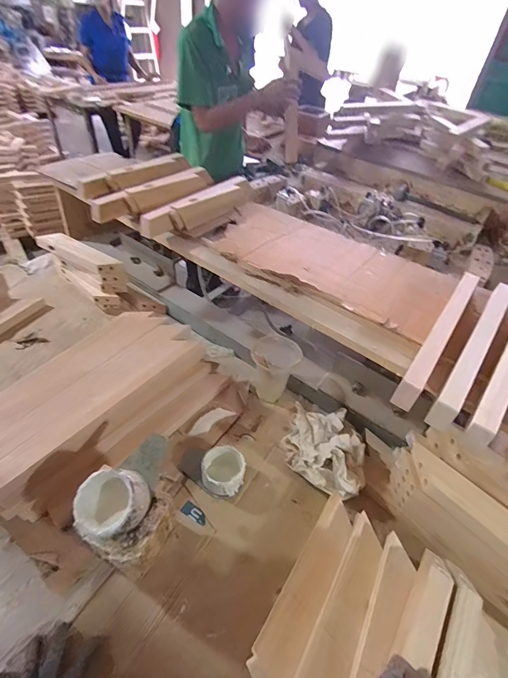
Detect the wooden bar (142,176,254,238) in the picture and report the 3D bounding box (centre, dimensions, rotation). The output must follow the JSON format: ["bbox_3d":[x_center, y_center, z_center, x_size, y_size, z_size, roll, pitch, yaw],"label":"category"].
[{"bbox_3d":[-0.128,-0.360,0.942,0.059,0.059,0.399,31,50,23],"label":"wooden bar"}]

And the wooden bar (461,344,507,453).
[{"bbox_3d":[0.432,0.034,0.590,0.029,0.036,0.410,34,51,25],"label":"wooden bar"}]

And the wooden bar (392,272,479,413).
[{"bbox_3d":[0.336,-0.015,0.628,0.031,0.037,0.386,31,50,23],"label":"wooden bar"}]

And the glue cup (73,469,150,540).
[{"bbox_3d":[-0.202,0.236,0.503,0.095,0.071,0.084,5,45,-1],"label":"glue cup"}]

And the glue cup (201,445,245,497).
[{"bbox_3d":[-0.061,0.260,0.698,0.082,0.051,0.080,3,45,-3],"label":"glue cup"}]

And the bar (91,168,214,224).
[{"bbox_3d":[-0.264,-0.407,0.980,0.050,0.057,0.401,35,51,25],"label":"bar"}]

